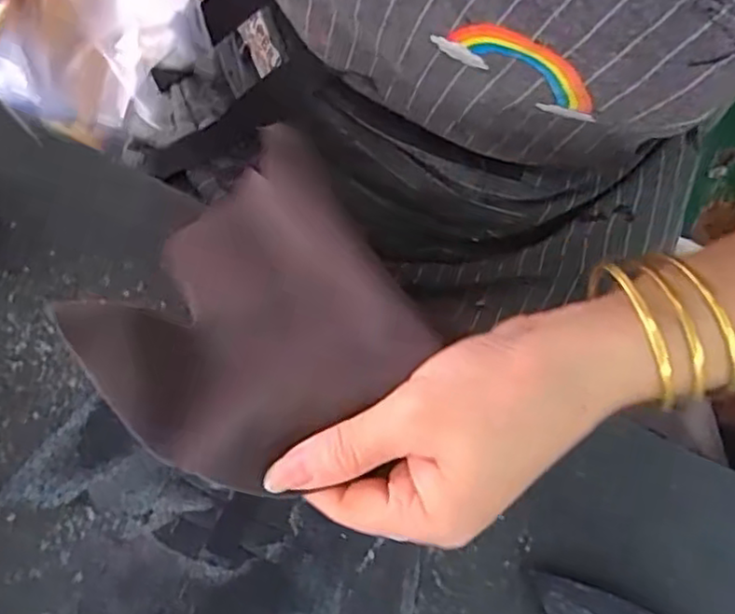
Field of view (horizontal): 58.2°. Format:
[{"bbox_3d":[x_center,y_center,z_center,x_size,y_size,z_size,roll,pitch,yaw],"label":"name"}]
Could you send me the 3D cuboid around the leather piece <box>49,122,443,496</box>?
[{"bbox_3d":[-0.053,-0.001,0.263,0.115,0.045,0.131,-36,52,-7],"label":"leather piece"}]

